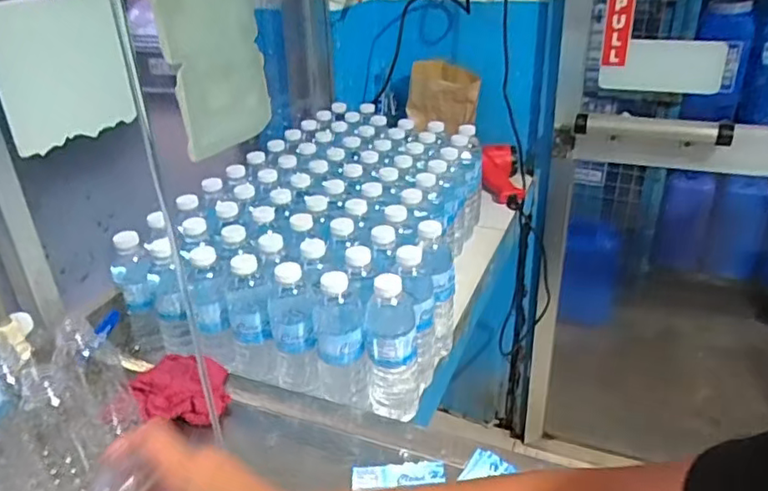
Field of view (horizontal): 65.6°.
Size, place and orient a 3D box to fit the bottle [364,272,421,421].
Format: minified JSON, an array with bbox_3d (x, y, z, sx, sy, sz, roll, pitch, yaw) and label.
[{"bbox_3d":[0.011,0.120,0.718,0.062,0.195,0.064,0,29,4],"label":"bottle"}]

